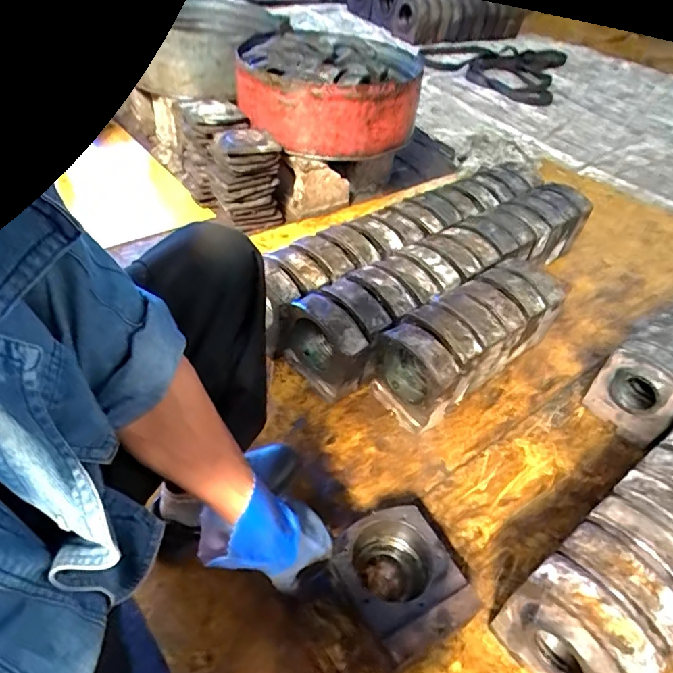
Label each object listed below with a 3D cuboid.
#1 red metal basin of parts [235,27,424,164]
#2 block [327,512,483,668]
[{"bbox_3d":[-0.022,-0.677,1.339,0.468,0.180,0.426,3,46,-3],"label":"red metal basin of parts"},{"bbox_3d":[0.090,0.373,0.749,0.161,0.099,0.185,-19,50,-22],"label":"block"}]

